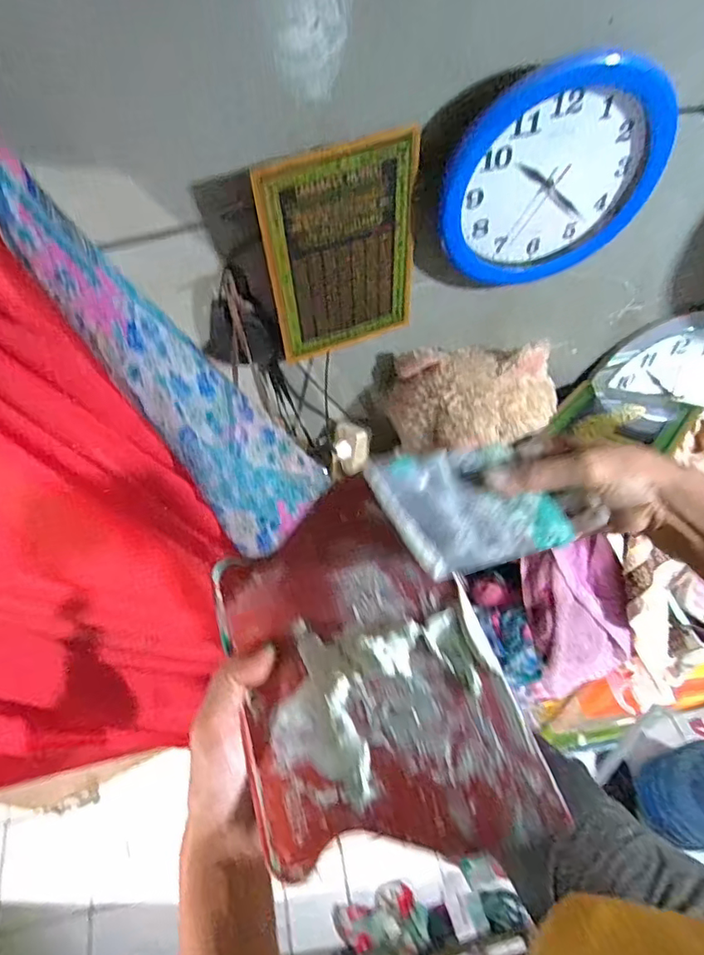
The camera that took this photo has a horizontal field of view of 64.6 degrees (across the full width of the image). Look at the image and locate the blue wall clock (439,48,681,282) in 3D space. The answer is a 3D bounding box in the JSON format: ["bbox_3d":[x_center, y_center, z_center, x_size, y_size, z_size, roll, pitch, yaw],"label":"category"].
[{"bbox_3d":[0.249,-0.364,0.697,0.279,0.267,0.061,-4,55,-1],"label":"blue wall clock"}]

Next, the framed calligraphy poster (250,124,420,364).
[{"bbox_3d":[-0.008,-0.281,0.723,0.201,0.287,0.026,-20,57,-11],"label":"framed calligraphy poster"}]

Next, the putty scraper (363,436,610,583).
[{"bbox_3d":[0.072,0.013,0.316,0.112,0.012,0.079,-11,52,-29],"label":"putty scraper"}]

